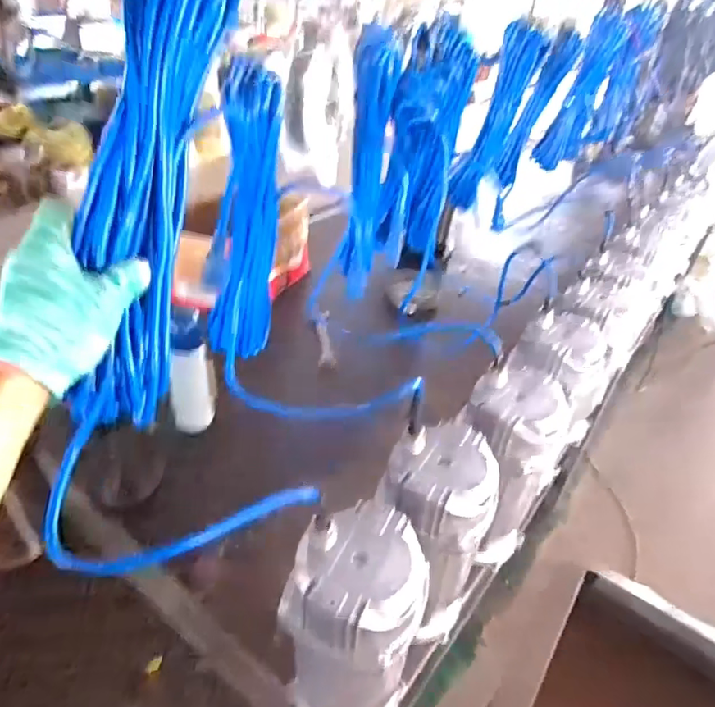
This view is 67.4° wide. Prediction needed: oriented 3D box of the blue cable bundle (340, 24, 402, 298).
[{"bbox_3d":[0.016,-0.254,0.794,0.056,0.374,0.086,4,37,-2],"label":"blue cable bundle"}]

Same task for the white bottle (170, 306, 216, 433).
[{"bbox_3d":[-0.287,0.034,0.923,0.073,0.247,0.055,-9,39,-18],"label":"white bottle"}]

